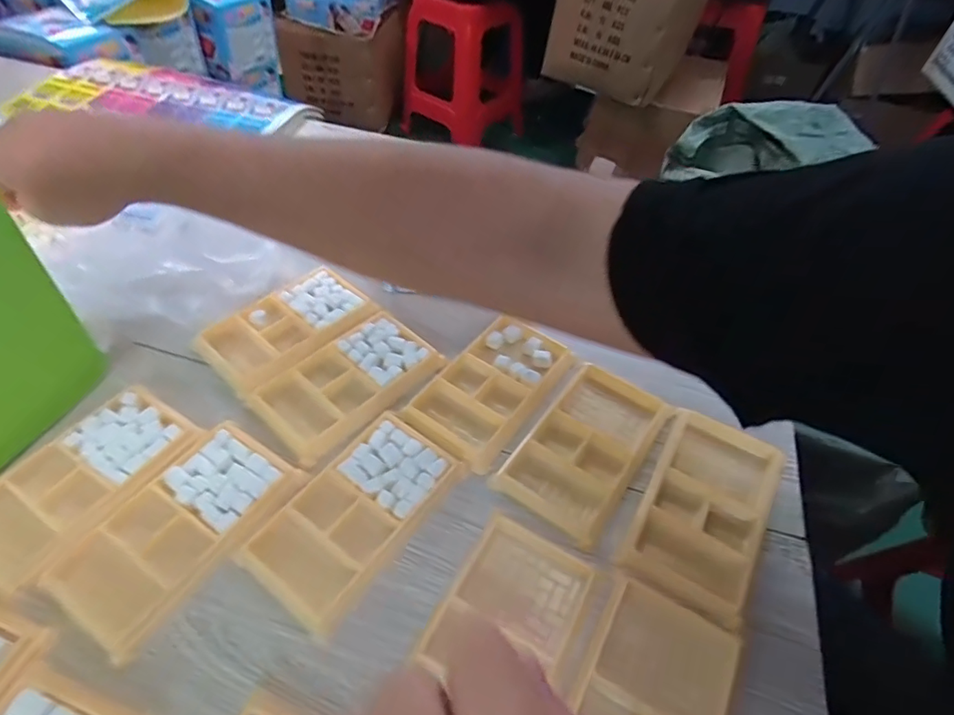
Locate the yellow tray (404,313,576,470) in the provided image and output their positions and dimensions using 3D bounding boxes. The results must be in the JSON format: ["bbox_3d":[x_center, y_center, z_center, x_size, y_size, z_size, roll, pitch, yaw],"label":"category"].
[{"bbox_3d":[0.012,0.020,0.403,0.074,0.017,0.131,31,54,22],"label":"yellow tray"}]

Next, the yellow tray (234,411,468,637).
[{"bbox_3d":[-0.076,0.097,0.334,0.074,0.013,0.133,31,54,22],"label":"yellow tray"}]

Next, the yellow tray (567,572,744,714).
[{"bbox_3d":[0.088,0.186,0.268,0.071,0.014,0.125,24,52,17],"label":"yellow tray"}]

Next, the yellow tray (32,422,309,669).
[{"bbox_3d":[-0.184,0.103,0.322,0.077,0.012,0.134,29,54,21],"label":"yellow tray"}]

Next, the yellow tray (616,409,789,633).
[{"bbox_3d":[0.155,0.098,0.347,0.077,0.013,0.142,25,52,18],"label":"yellow tray"}]

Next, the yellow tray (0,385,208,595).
[{"bbox_3d":[-0.259,0.079,0.341,0.077,0.011,0.133,27,53,20],"label":"yellow tray"}]

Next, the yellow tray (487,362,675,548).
[{"bbox_3d":[0.080,0.062,0.374,0.074,0.013,0.134,31,54,22],"label":"yellow tray"}]

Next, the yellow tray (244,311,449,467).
[{"bbox_3d":[-0.099,0.015,0.399,0.131,0.012,0.075,-36,59,-29],"label":"yellow tray"}]

